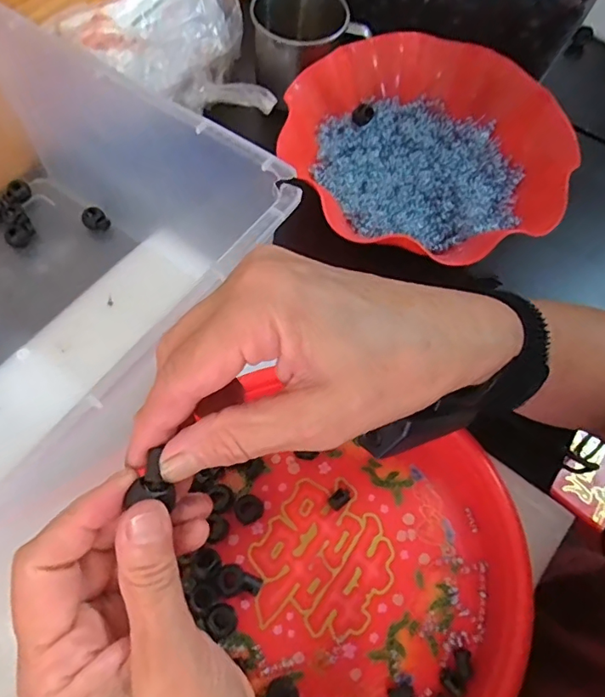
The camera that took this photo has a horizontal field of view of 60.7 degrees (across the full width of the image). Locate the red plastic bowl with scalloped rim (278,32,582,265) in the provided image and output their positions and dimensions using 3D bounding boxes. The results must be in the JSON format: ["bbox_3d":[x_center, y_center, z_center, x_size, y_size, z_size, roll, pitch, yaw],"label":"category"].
[{"bbox_3d":[0.097,-0.154,0.427,0.208,0.070,0.209,0,66,0],"label":"red plastic bowl with scalloped rim"}]

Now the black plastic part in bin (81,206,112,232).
[{"bbox_3d":[-0.169,-0.105,0.423,0.018,0.012,0.020,-38,71,-15],"label":"black plastic part in bin"}]

